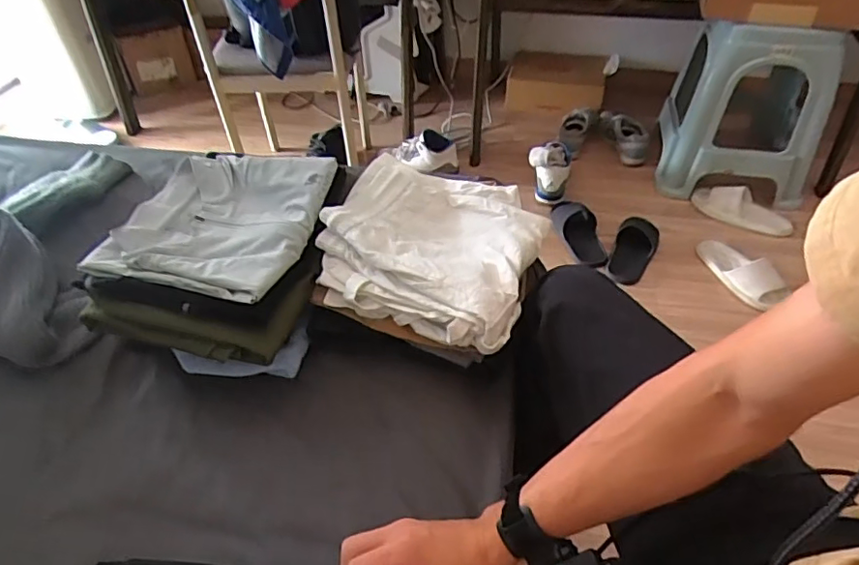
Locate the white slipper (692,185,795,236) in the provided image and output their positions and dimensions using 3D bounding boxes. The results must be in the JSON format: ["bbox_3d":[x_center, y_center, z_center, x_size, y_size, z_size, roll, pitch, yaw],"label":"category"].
[{"bbox_3d":[0.866,-0.208,1.557,0.259,0.056,0.115,32,54,29],"label":"white slipper"}]

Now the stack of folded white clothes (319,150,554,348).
[{"bbox_3d":[0.002,-0.059,0.758,0.273,0.064,0.291,14,47,15],"label":"stack of folded white clothes"}]

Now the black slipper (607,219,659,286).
[{"bbox_3d":[0.536,-0.096,1.474,0.103,0.053,0.246,19,49,20],"label":"black slipper"}]

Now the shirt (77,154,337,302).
[{"bbox_3d":[-0.269,-0.085,0.733,0.237,0.034,0.252,10,46,12],"label":"shirt"}]

